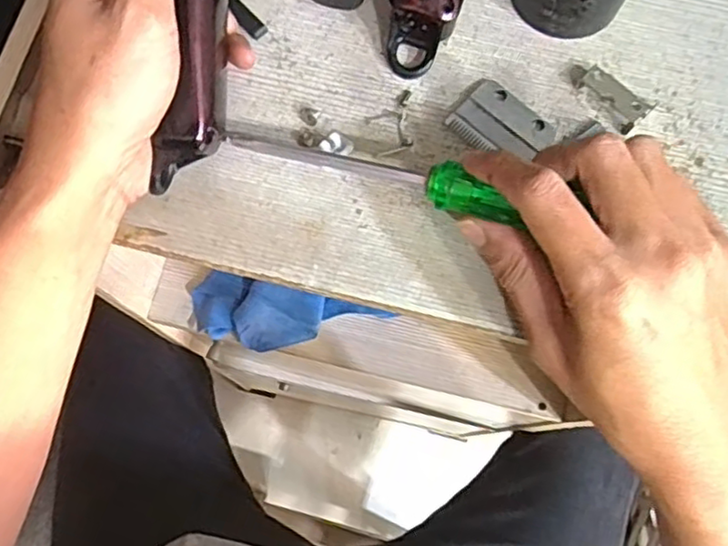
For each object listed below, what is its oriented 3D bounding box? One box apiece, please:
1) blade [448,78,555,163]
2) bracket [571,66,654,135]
[{"bbox_3d":[0.070,-0.074,0.330,0.048,0.004,0.033,35,76,8],"label":"blade"},{"bbox_3d":[0.123,-0.090,0.332,0.043,0.009,0.017,38,76,9],"label":"bracket"}]

